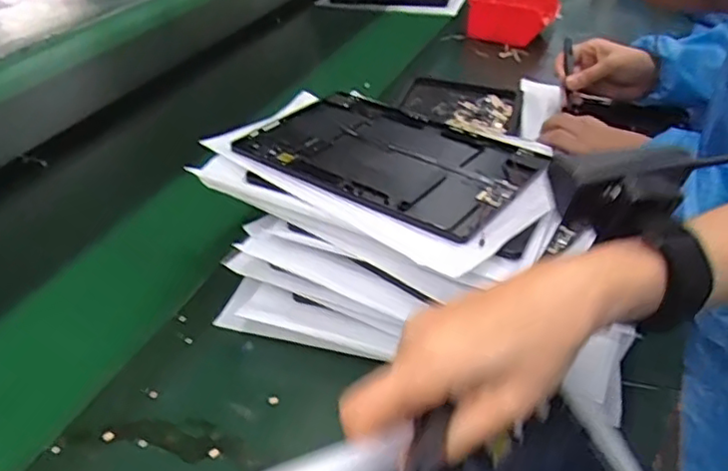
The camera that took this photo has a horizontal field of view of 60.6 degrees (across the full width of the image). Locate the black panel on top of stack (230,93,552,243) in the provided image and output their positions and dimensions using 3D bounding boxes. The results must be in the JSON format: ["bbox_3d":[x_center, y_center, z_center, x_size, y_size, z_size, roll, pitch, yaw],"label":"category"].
[{"bbox_3d":[0.022,-0.073,0.550,0.238,0.008,0.164,22,41,28],"label":"black panel on top of stack"}]

